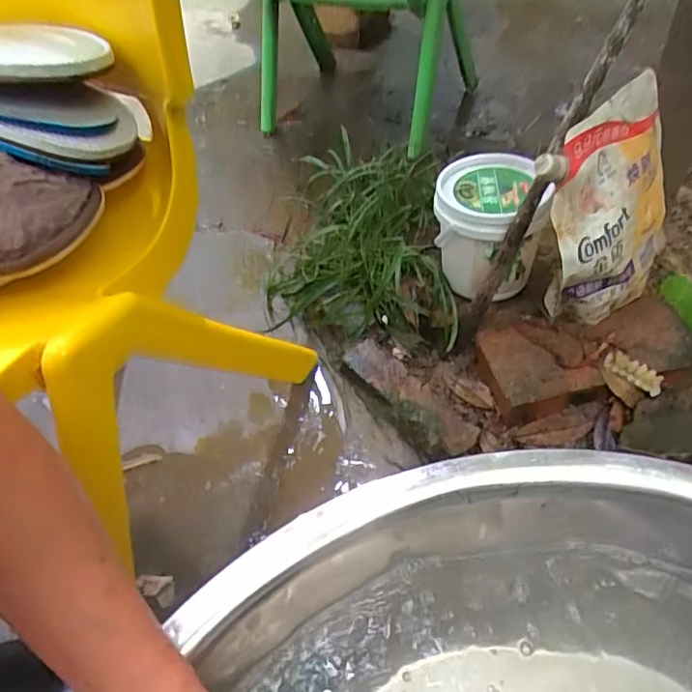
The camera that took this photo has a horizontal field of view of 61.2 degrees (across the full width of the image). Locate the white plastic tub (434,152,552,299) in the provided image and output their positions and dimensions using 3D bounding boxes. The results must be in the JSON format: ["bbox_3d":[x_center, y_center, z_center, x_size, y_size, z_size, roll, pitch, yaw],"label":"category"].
[{"bbox_3d":[0.160,-0.132,0.684,0.113,0.130,0.126,-8,48,-2],"label":"white plastic tub"}]

